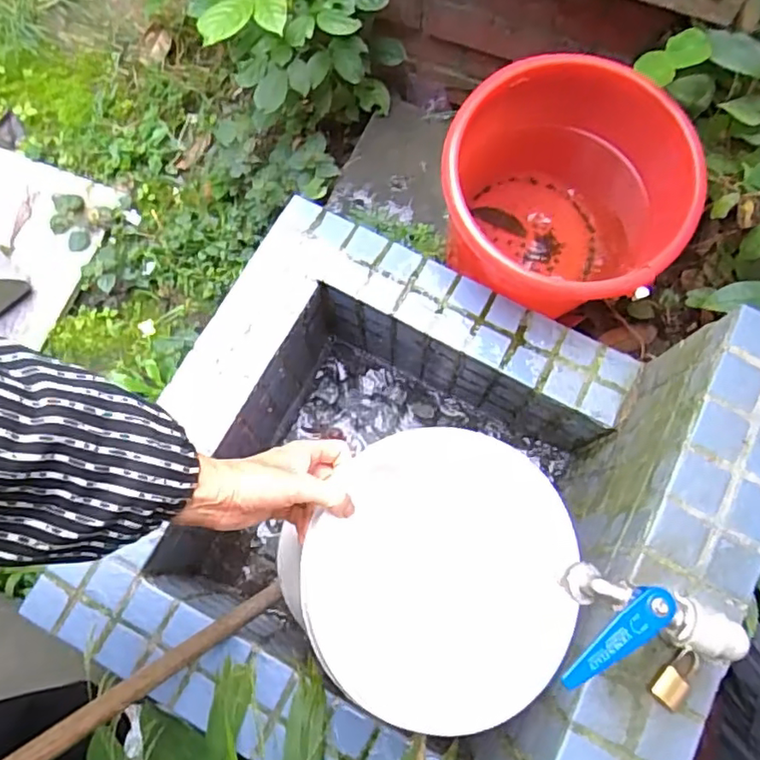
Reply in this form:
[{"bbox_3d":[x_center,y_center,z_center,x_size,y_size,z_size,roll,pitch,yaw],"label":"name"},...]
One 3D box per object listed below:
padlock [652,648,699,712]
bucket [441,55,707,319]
[{"bbox_3d":[0.230,0.230,0.465,0.029,0.006,0.046,42,79,-9],"label":"padlock"},{"bbox_3d":[0.219,-0.217,0.788,0.279,0.230,0.279,0,73,0],"label":"bucket"}]

